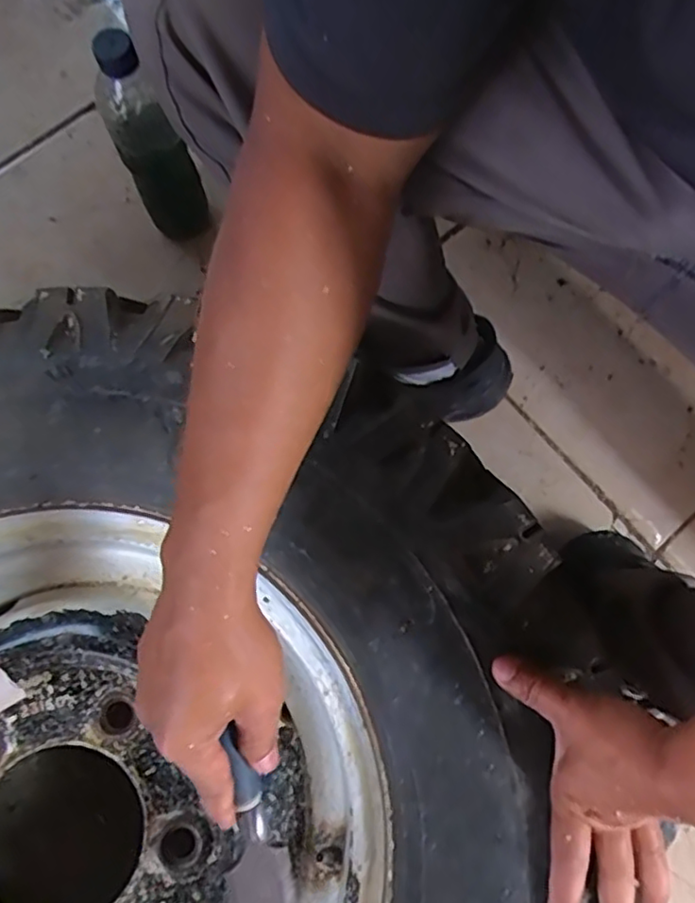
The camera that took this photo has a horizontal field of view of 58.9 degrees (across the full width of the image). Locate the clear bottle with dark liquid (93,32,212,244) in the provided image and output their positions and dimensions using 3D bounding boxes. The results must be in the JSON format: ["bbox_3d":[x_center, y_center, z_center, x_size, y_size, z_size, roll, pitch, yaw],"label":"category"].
[{"bbox_3d":[-0.184,-0.287,0.593,0.059,0.216,0.053,-19,79,-5],"label":"clear bottle with dark liquid"}]

